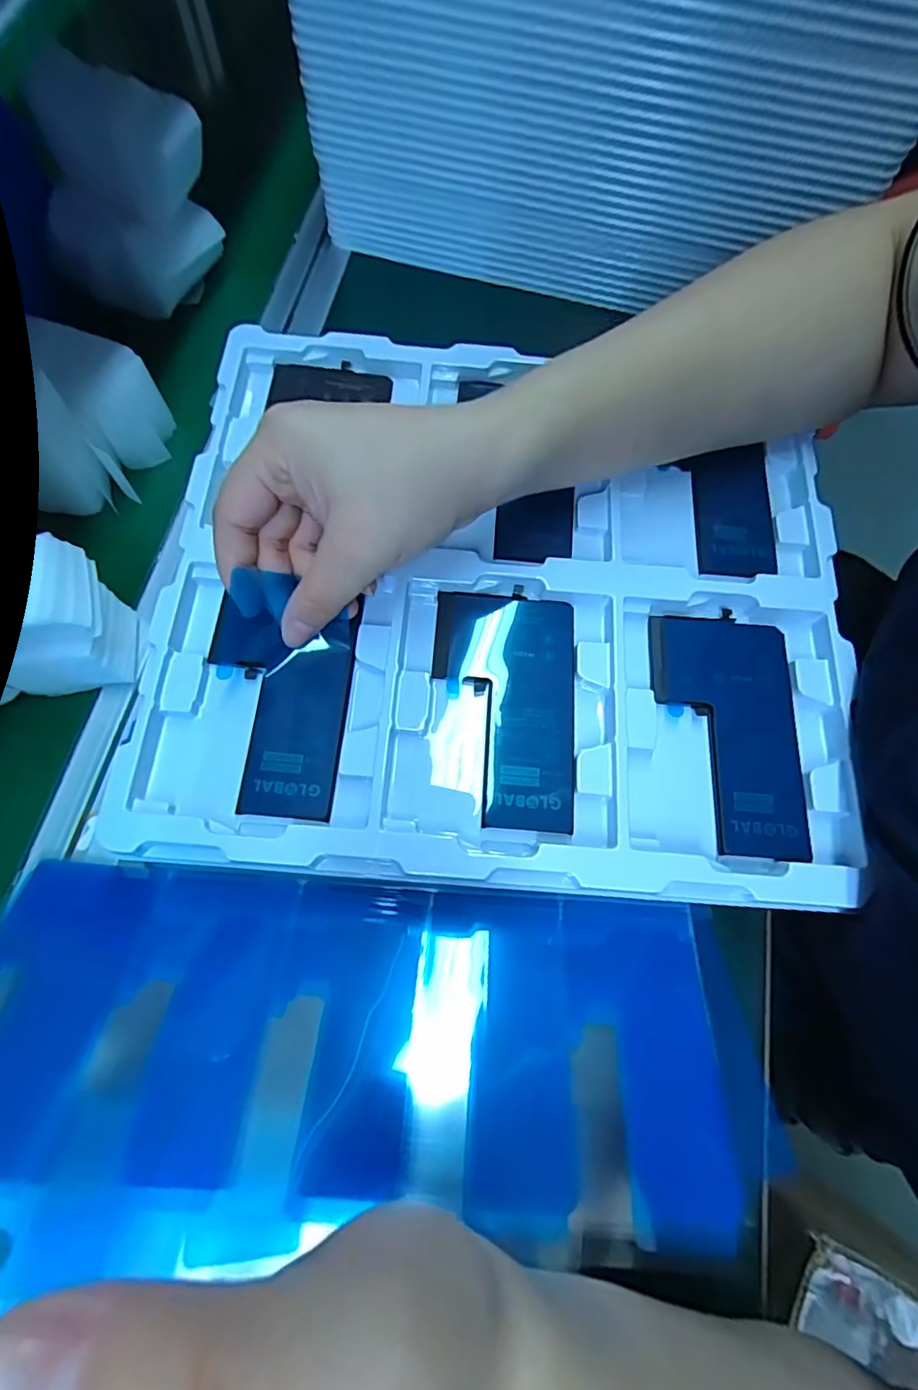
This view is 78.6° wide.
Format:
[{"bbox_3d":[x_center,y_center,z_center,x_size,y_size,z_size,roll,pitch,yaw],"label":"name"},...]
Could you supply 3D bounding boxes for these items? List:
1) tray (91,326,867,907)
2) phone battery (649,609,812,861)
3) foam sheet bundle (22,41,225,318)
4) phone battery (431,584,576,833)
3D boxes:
[{"bbox_3d":[0.023,-0.052,0.270,0.311,0.023,0.271,6,74,0],"label":"tray"},{"bbox_3d":[0.121,0.015,0.254,0.063,0.004,0.109,4,71,1],"label":"phone battery"},{"bbox_3d":[-0.191,-0.289,0.327,0.063,0.082,0.090,37,75,11],"label":"foam sheet bundle"},{"bbox_3d":[0.020,0.003,0.253,0.065,0.004,0.109,4,71,1],"label":"phone battery"}]

